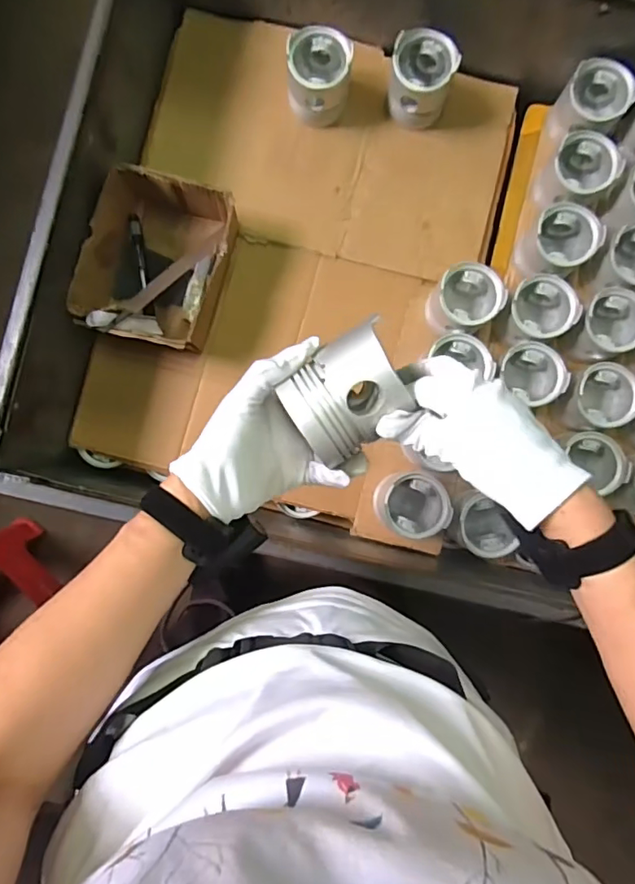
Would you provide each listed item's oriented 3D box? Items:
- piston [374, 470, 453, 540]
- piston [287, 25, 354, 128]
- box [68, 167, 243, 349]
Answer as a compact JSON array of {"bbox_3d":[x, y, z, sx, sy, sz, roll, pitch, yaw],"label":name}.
[{"bbox_3d":[0.126,0.083,0.726,0.086,0.087,0.084,-10,88,-2],"label":"piston"},{"bbox_3d":[0.002,-0.502,0.745,0.086,0.091,0.087,6,88,-1],"label":"piston"},{"bbox_3d":[-0.220,-0.239,0.735,0.166,0.097,0.212,16,88,-1],"label":"box"}]

